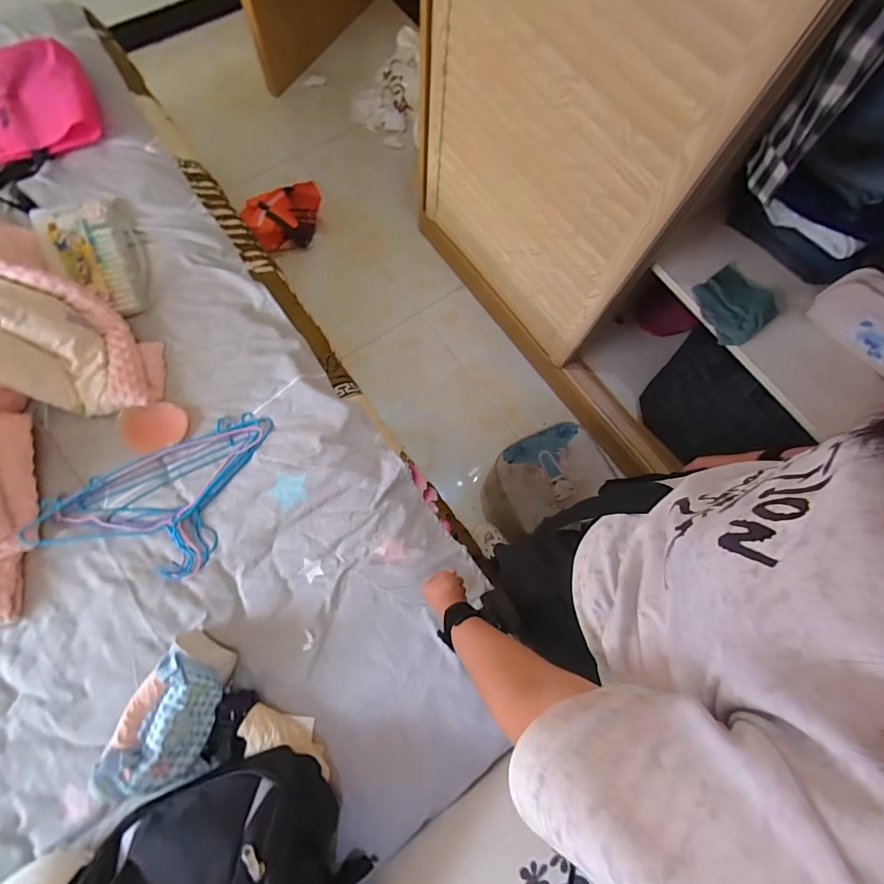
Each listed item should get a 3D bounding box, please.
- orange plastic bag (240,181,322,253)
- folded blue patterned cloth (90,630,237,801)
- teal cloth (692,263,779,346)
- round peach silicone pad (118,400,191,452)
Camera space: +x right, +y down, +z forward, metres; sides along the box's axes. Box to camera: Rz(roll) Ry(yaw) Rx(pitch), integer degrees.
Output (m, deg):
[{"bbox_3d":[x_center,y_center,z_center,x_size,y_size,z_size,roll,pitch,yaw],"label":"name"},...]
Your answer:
[{"bbox_3d":[-0.525,-0.730,1.470,0.262,0.135,0.157,-9,74,-5],"label":"orange plastic bag"},{"bbox_3d":[-0.409,0.417,0.681,0.114,0.100,0.201,17,74,3],"label":"folded blue patterned cloth"},{"bbox_3d":[0.613,-0.292,0.922,0.165,0.034,0.149,-33,78,-11],"label":"teal cloth"},{"bbox_3d":[-0.557,-0.032,0.858,0.121,0.024,0.092,-20,76,-8],"label":"round peach silicone pad"}]

